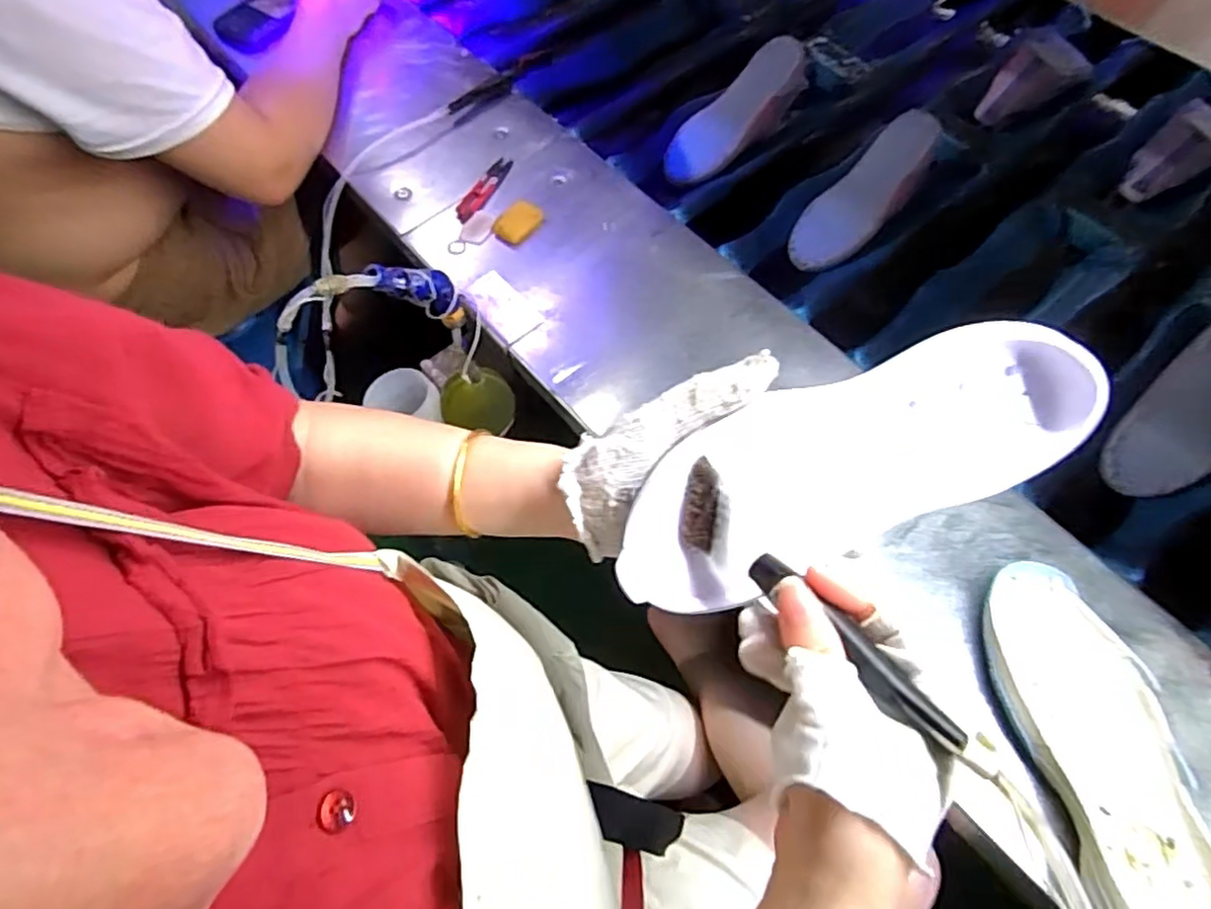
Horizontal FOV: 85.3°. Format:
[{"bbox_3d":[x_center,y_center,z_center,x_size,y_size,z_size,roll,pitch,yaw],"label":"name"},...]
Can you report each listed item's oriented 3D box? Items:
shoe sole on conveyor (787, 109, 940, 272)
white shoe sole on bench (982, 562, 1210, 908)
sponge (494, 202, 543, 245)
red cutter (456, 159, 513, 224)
[{"bbox_3d":[0.293,-0.295,0.741,0.078,0.024,0.205,44,97,21],"label":"shoe sole on conveyor"},{"bbox_3d":[0.342,0.213,0.451,0.098,0.048,0.272,-6,63,1],"label":"white shoe sole on bench"},{"bbox_3d":[-0.092,-0.248,0.702,0.036,0.017,0.048,34,70,18],"label":"sponge"},{"bbox_3d":[-0.136,-0.295,0.731,0.027,0.010,0.102,22,67,14],"label":"red cutter"}]

